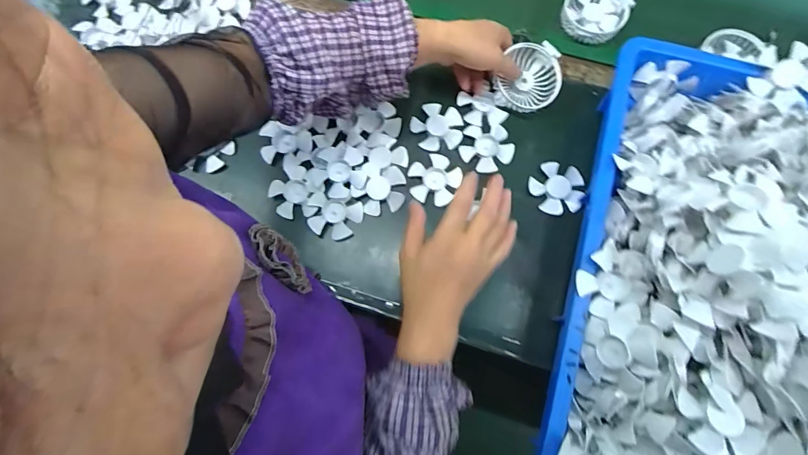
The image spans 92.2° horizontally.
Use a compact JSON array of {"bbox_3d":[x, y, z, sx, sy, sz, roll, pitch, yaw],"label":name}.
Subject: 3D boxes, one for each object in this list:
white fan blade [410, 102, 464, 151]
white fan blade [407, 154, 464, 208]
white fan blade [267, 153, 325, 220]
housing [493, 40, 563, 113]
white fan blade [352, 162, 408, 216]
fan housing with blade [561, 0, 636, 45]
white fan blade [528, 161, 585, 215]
[{"bbox_3d":[0.045,-0.138,0.535,0.071,0.009,0.066,6,75,2],"label":"white fan blade"},{"bbox_3d":[0.038,-0.066,0.519,0.063,0.008,0.068,32,77,9],"label":"white fan blade"},{"bbox_3d":[-0.142,-0.049,0.512,0.068,0.015,0.076,25,76,7],"label":"white fan blade"},{"bbox_3d":[0.176,-0.208,0.540,0.081,0.038,0.092,27,76,7],"label":"housing"},{"bbox_3d":[-0.034,-0.050,0.513,0.068,0.023,0.062,5,75,2],"label":"white fan blade"},{"bbox_3d":[0.283,-0.316,0.573,0.083,0.038,0.089,0,75,0],"label":"fan housing with blade"},{"bbox_3d":[0.200,-0.051,0.514,0.069,0.016,0.069,0,75,0],"label":"white fan blade"}]

